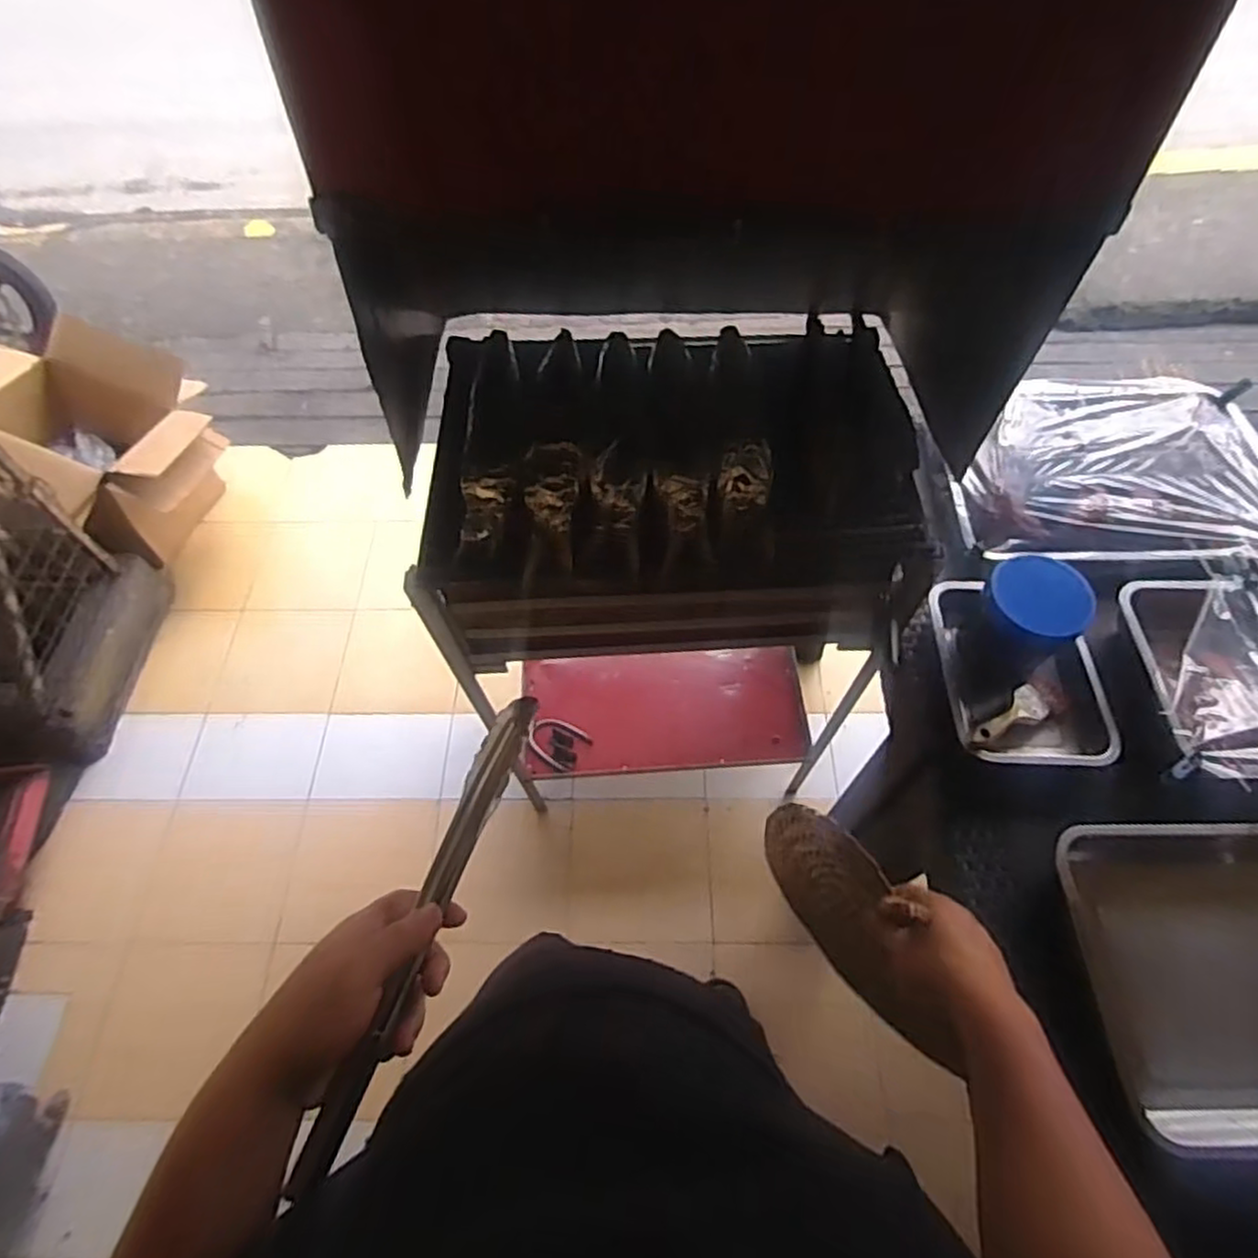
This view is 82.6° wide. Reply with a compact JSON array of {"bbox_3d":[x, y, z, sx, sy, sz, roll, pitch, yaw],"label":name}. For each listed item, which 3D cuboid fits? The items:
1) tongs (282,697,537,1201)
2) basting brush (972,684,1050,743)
[{"bbox_3d":[-0.136,0.193,0.495,0.022,0.037,0.331,16,63,9],"label":"tongs"},{"bbox_3d":[0.468,0.108,0.879,0.142,0.017,0.043,-22,62,-26],"label":"basting brush"}]

